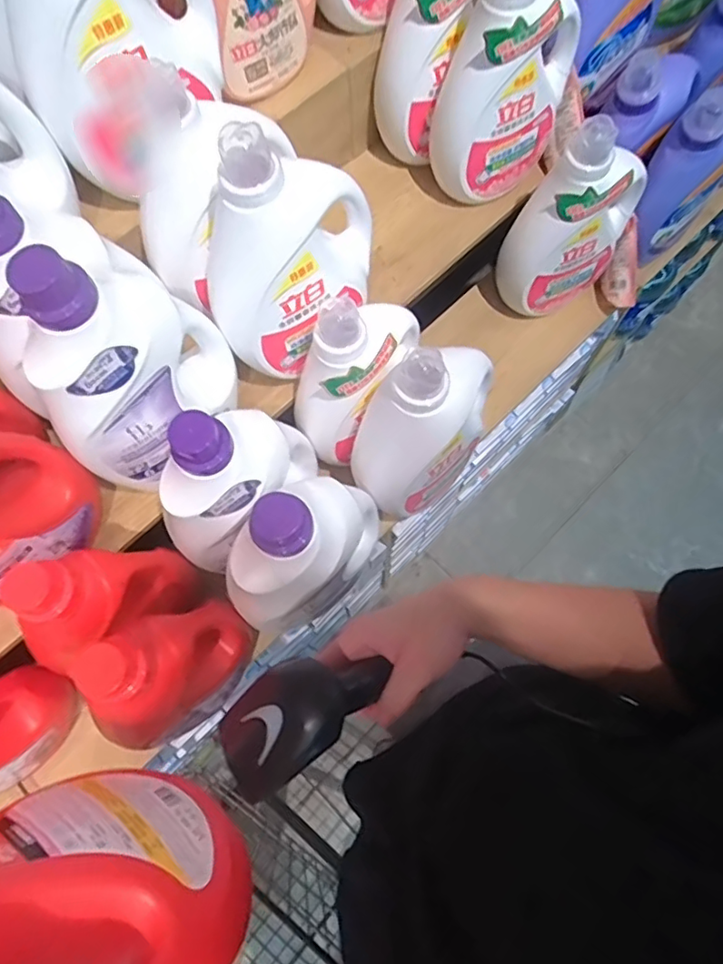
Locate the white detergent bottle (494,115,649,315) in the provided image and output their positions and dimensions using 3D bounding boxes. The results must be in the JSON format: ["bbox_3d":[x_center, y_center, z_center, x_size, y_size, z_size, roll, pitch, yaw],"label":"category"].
[{"bbox_3d":[0.329,-0.403,0.905,0.191,0.299,0.102,-29,73,-8],"label":"white detergent bottle"}]

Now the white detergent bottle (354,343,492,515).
[{"bbox_3d":[0.089,-0.070,0.738,0.197,0.272,0.101,-31,73,-9],"label":"white detergent bottle"}]

